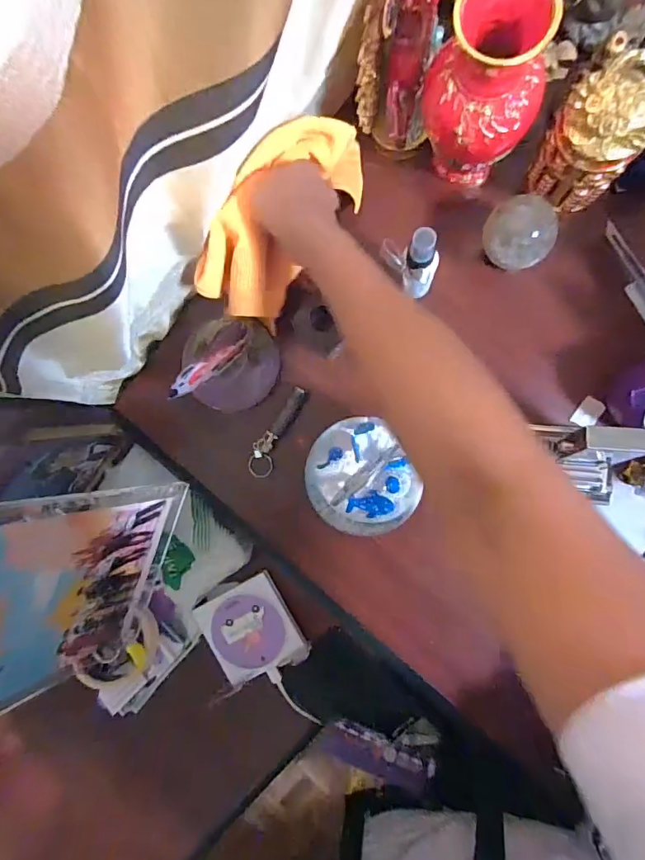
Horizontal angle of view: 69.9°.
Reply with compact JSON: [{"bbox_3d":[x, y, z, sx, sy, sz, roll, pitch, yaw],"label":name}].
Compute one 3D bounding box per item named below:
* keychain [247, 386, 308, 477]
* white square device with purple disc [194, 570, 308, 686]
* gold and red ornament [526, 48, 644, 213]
[{"bbox_3d":[-0.046,0.002,0.464,0.025,0.022,0.100,29,97,7],"label":"keychain"},{"bbox_3d":[-0.082,0.226,0.527,0.101,0.010,0.098,-31,88,9],"label":"white square device with purple disc"},{"bbox_3d":[0.210,-0.222,0.354,0.062,0.106,0.060,37,97,6],"label":"gold and red ornament"}]

